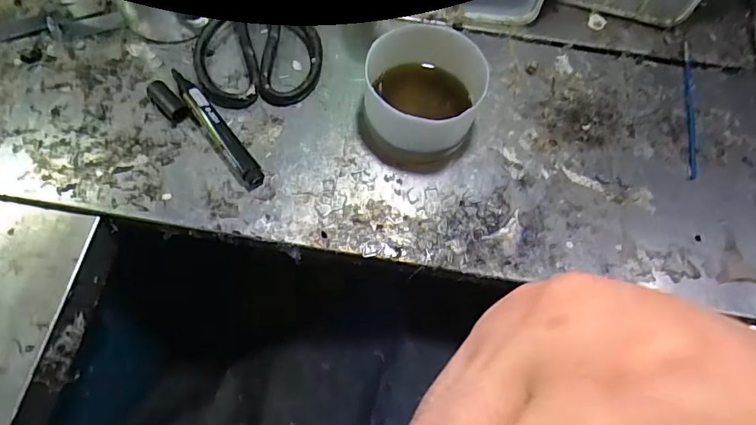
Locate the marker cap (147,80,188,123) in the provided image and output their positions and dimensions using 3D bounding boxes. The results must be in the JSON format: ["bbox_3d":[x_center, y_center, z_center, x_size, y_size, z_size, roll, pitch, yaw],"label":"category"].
[{"bbox_3d":[-0.171,-0.090,0.384,0.016,0.013,0.042,-38,73,-18],"label":"marker cap"}]

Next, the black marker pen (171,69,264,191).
[{"bbox_3d":[-0.130,-0.069,0.377,0.019,0.016,0.122,-33,72,-16],"label":"black marker pen"}]

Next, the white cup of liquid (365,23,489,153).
[{"bbox_3d":[0.035,-0.090,0.377,0.086,0.065,0.076,-38,74,-18],"label":"white cup of liquid"}]

